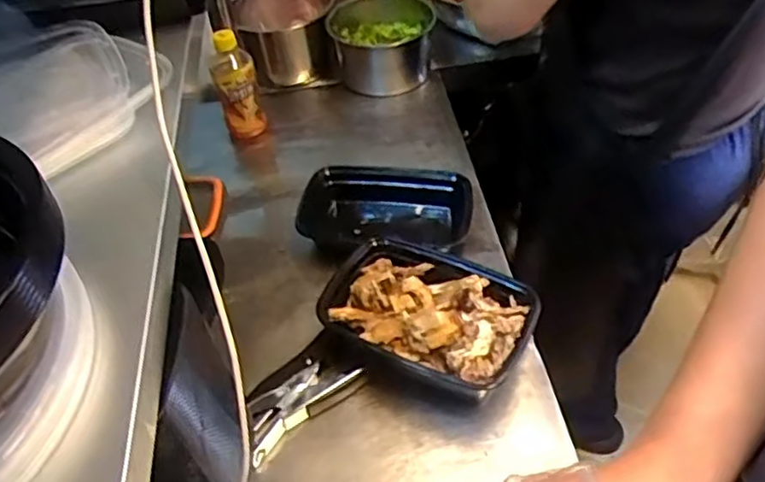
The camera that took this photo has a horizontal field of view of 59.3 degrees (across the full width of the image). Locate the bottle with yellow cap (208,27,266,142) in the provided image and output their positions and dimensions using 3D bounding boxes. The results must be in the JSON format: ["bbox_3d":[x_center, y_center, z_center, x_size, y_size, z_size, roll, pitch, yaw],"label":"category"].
[{"bbox_3d":[-0.212,-0.227,0.980,0.060,0.157,0.062,-16,47,-10],"label":"bottle with yellow cap"}]

